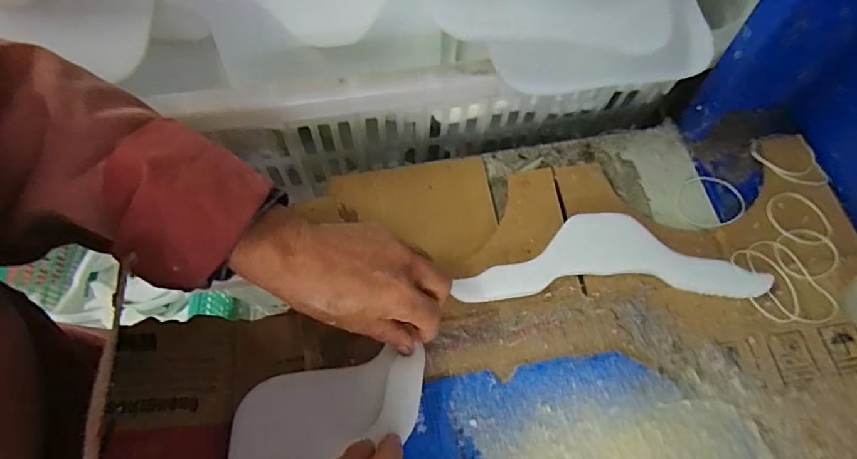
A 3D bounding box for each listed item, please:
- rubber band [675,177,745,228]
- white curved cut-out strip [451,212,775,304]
[{"bbox_3d":[0.261,-0.026,0.458,0.057,0.005,0.065,18,58,17],"label":"rubber band"},{"bbox_3d":[0.149,0.023,0.422,0.250,0.024,0.070,-2,64,2],"label":"white curved cut-out strip"}]

